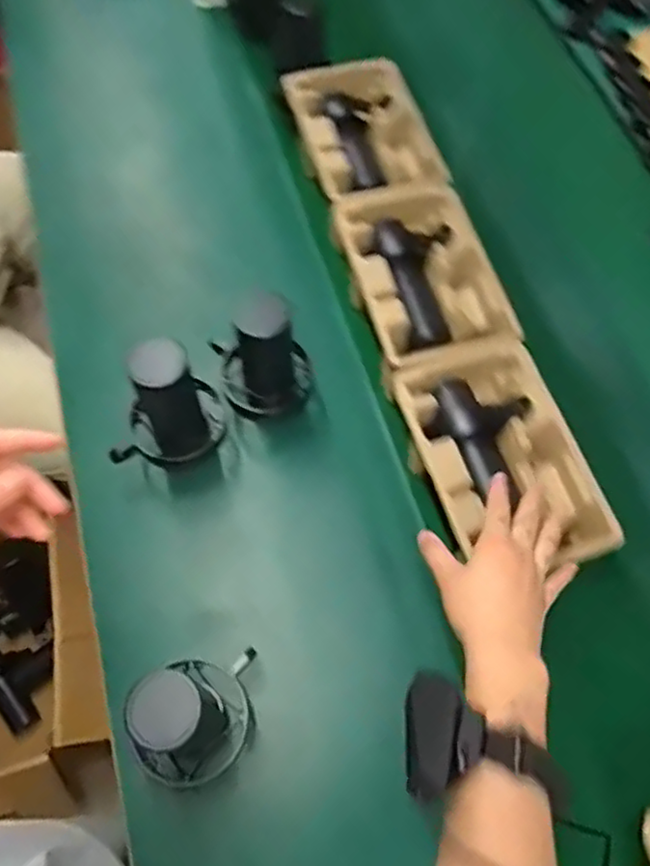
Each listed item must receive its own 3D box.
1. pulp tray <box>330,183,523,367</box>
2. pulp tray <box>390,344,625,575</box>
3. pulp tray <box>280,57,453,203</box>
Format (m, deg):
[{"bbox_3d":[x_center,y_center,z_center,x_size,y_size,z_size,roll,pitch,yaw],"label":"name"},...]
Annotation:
[{"bbox_3d":[0.104,-0.171,0.747,0.157,0.070,0.218,-14,65,-8],"label":"pulp tray"},{"bbox_3d":[0.166,0.030,0.656,0.147,0.052,0.220,-15,65,-5],"label":"pulp tray"},{"bbox_3d":[0.045,-0.374,0.857,0.161,0.054,0.235,-13,65,-8],"label":"pulp tray"}]

